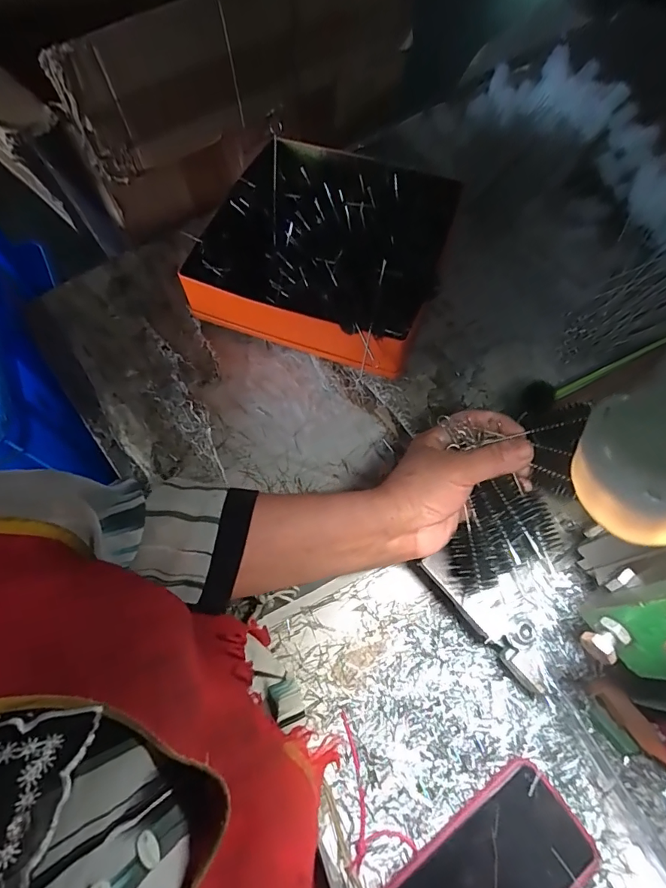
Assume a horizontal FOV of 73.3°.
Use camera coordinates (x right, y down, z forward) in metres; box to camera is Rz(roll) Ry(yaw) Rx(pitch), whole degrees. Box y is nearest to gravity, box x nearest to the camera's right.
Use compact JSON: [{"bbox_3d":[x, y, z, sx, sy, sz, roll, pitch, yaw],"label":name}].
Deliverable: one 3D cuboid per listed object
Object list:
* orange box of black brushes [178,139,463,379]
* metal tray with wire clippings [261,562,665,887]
[{"bbox_3d":[-0.003,-0.224,0.491,0.235,0.116,0.240,22,67,9],"label":"orange box of black brushes"},{"bbox_3d":[0.094,0.259,0.326,0.205,0.030,0.347,-24,68,-11],"label":"metal tray with wire clippings"}]

